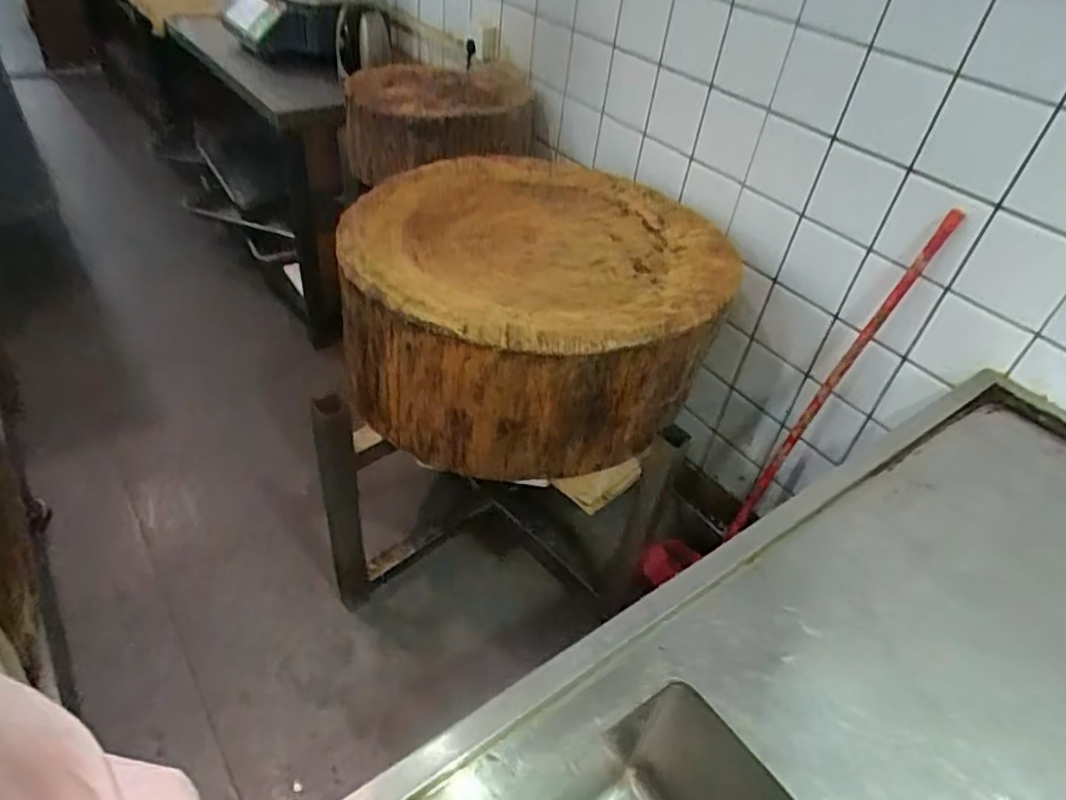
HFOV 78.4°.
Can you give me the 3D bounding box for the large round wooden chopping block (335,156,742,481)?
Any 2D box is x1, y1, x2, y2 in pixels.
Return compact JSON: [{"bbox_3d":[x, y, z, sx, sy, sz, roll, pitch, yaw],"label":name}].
[{"bbox_3d":[0.015,-0.195,1.340,0.673,0.350,0.714,3,41,-3],"label":"large round wooden chopping block"}]

